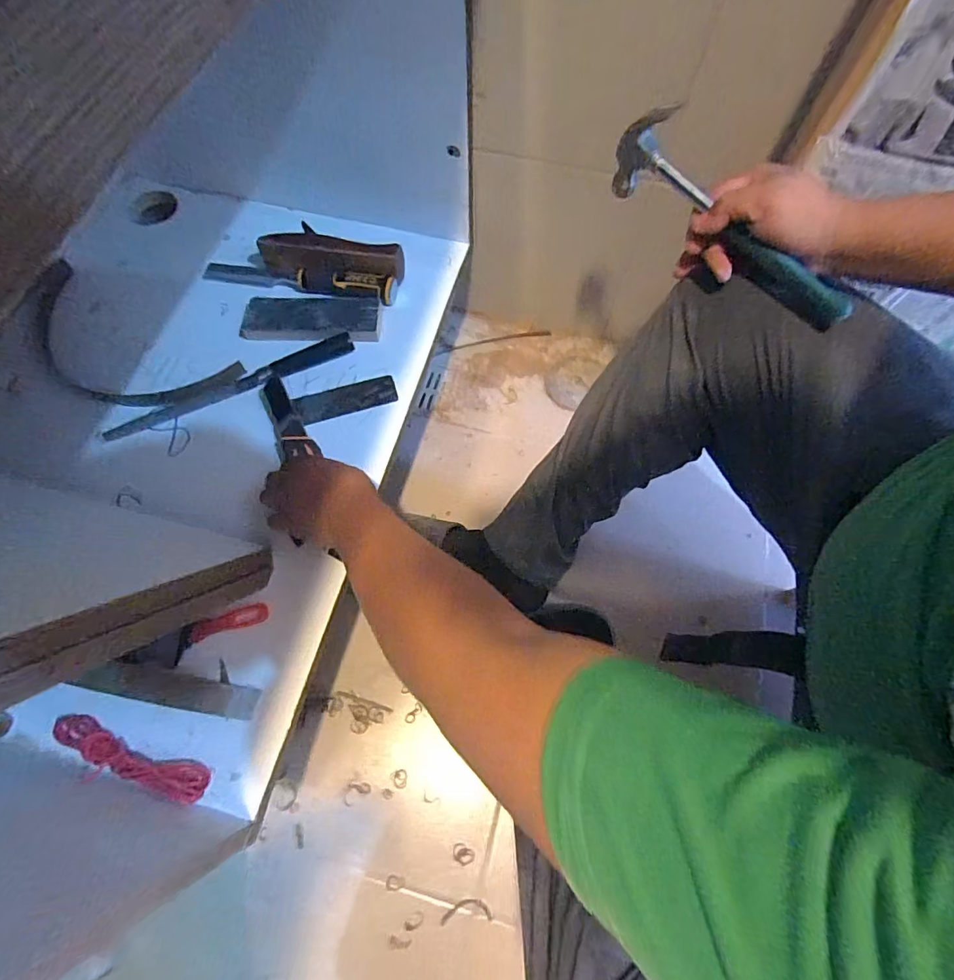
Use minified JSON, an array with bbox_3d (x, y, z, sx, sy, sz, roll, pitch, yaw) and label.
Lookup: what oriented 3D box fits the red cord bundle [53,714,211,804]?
[{"bbox_3d":[-0.319,0.247,0.440,0.151,0.028,0.029,17,69,7],"label":"red cord bundle"}]

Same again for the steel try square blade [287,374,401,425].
[{"bbox_3d":[-0.168,-0.117,0.619,0.126,0.007,0.041,-18,69,-6],"label":"steel try square blade"}]

